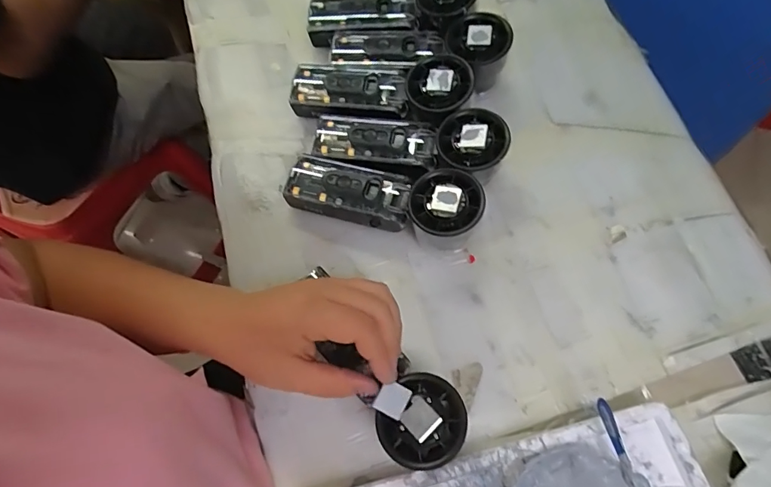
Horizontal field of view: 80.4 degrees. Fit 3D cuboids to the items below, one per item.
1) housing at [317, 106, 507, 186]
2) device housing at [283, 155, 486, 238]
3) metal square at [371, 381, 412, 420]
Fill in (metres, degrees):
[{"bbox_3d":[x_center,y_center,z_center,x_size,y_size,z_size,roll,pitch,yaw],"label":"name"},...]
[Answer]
[{"bbox_3d":[0.016,-0.083,0.395,0.162,0.060,0.059,5,66,5],"label":"housing"},{"bbox_3d":[-0.003,-0.037,0.384,0.170,0.043,0.055,9,67,19],"label":"device housing"},{"bbox_3d":[0.005,0.102,0.296,0.023,0.004,0.021,28,82,-17],"label":"metal square"}]

